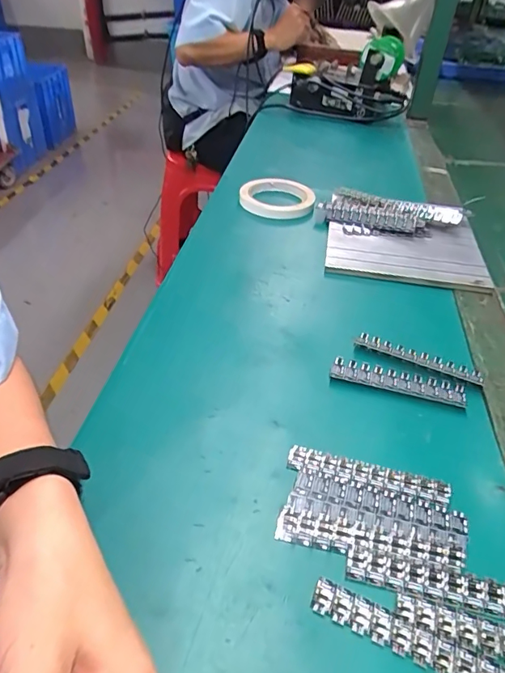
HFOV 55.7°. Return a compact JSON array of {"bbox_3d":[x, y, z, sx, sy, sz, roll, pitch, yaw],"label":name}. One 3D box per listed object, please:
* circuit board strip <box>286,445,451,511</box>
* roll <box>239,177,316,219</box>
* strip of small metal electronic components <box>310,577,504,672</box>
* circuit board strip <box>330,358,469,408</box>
[{"bbox_3d":[0.078,0.094,0.325,0.108,0.004,0.021,13,40,10],"label":"circuit board strip"},{"bbox_3d":[0.035,-0.190,0.656,0.095,0.019,0.095,3,39,-2],"label":"roll"},{"bbox_3d":[0.084,0.161,0.252,0.107,0.004,0.019,20,42,17],"label":"strip of small metal electronic components"},{"bbox_3d":[0.120,0.037,0.396,0.107,0.007,0.022,13,40,9],"label":"circuit board strip"}]

